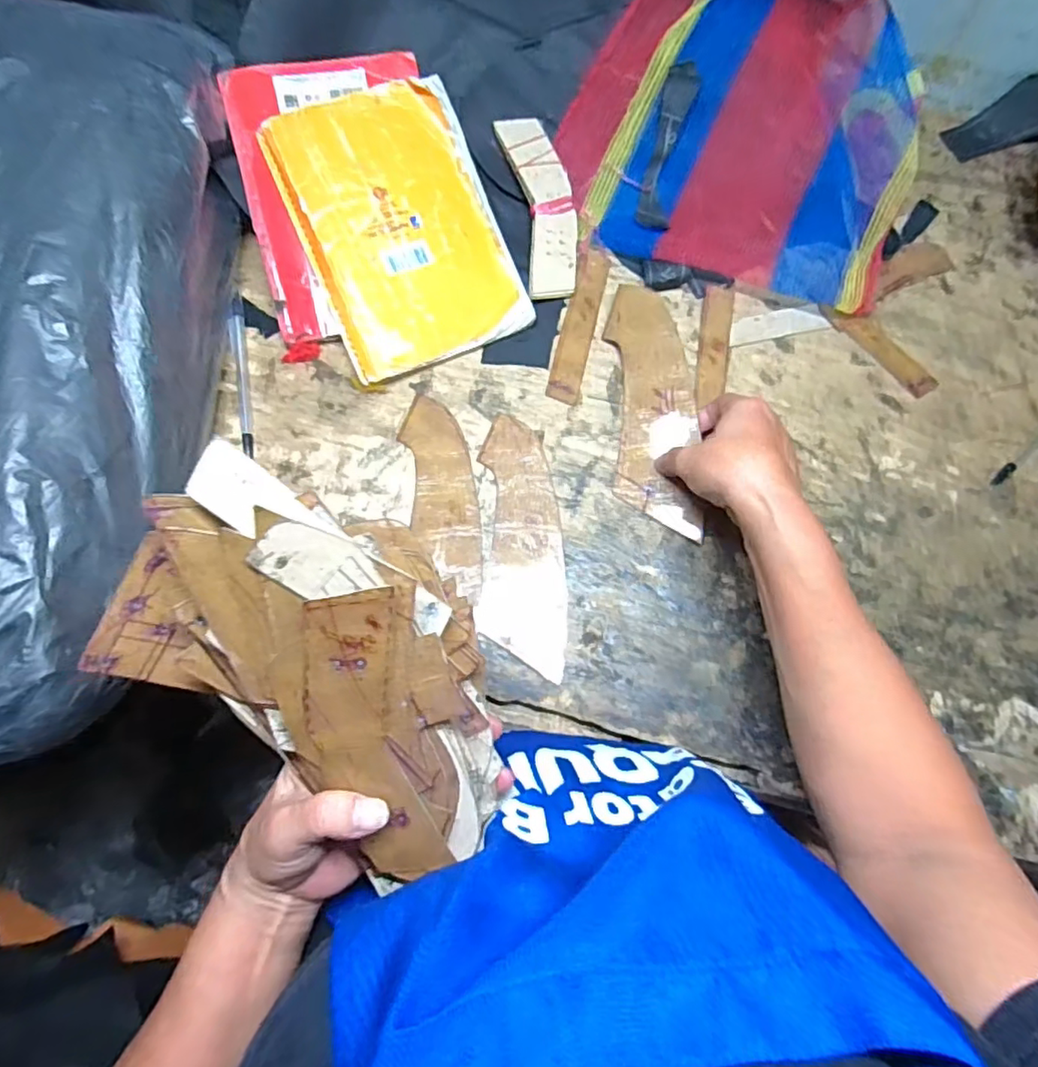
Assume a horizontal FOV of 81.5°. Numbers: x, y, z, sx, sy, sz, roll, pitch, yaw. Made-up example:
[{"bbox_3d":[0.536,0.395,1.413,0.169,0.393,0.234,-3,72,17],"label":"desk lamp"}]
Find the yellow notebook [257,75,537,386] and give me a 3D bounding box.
[{"bbox_3d":[-0.087,-0.229,0.457,0.144,0.011,0.196,-24,97,-13],"label":"yellow notebook"}]

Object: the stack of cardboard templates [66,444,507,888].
[{"bbox_3d":[-0.089,0.067,0.285,0.201,0.056,0.152,34,104,-10],"label":"stack of cardboard templates"}]

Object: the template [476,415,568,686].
[{"bbox_3d":[0.003,0.007,0.438,0.060,0.004,0.183,0,76,-1],"label":"template"}]

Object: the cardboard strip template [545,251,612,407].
[{"bbox_3d":[0.049,-0.168,0.484,0.025,0.004,0.136,13,76,3],"label":"cardboard strip template"}]

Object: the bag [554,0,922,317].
[{"bbox_3d":[0.183,-0.336,0.490,0.271,0.085,0.254,16,76,4],"label":"bag"}]

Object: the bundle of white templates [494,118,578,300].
[{"bbox_3d":[0.020,-0.262,0.485,0.048,0.009,0.145,-11,89,-3],"label":"bundle of white templates"}]

